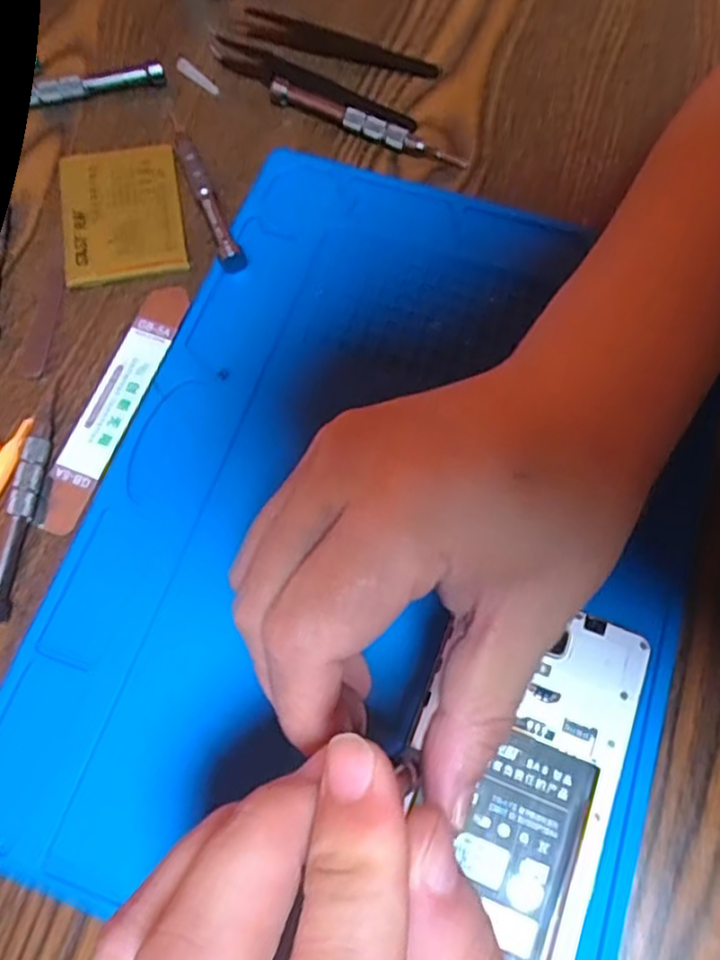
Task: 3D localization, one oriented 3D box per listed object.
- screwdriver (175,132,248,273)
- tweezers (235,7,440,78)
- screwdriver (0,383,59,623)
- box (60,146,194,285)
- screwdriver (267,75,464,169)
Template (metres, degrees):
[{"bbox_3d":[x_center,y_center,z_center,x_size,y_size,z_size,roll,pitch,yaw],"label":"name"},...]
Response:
[{"bbox_3d":[-0.074,-0.136,0.322,0.011,0.011,0.091,-22,71,-7],"label":"screwdriver"},{"bbox_3d":[-0.013,-0.228,0.355,0.108,0.008,0.012,19,71,7],"label":"tweezers"},{"bbox_3d":[-0.133,0.007,0.272,0.009,0.009,0.098,4,70,2],"label":"screwdriver"},{"bbox_3d":[-0.113,-0.128,0.323,0.056,0.004,0.076,-11,70,-3],"label":"box"},{"bbox_3d":[0.002,-0.175,0.337,0.108,0.012,0.010,29,73,10],"label":"screwdriver"}]

